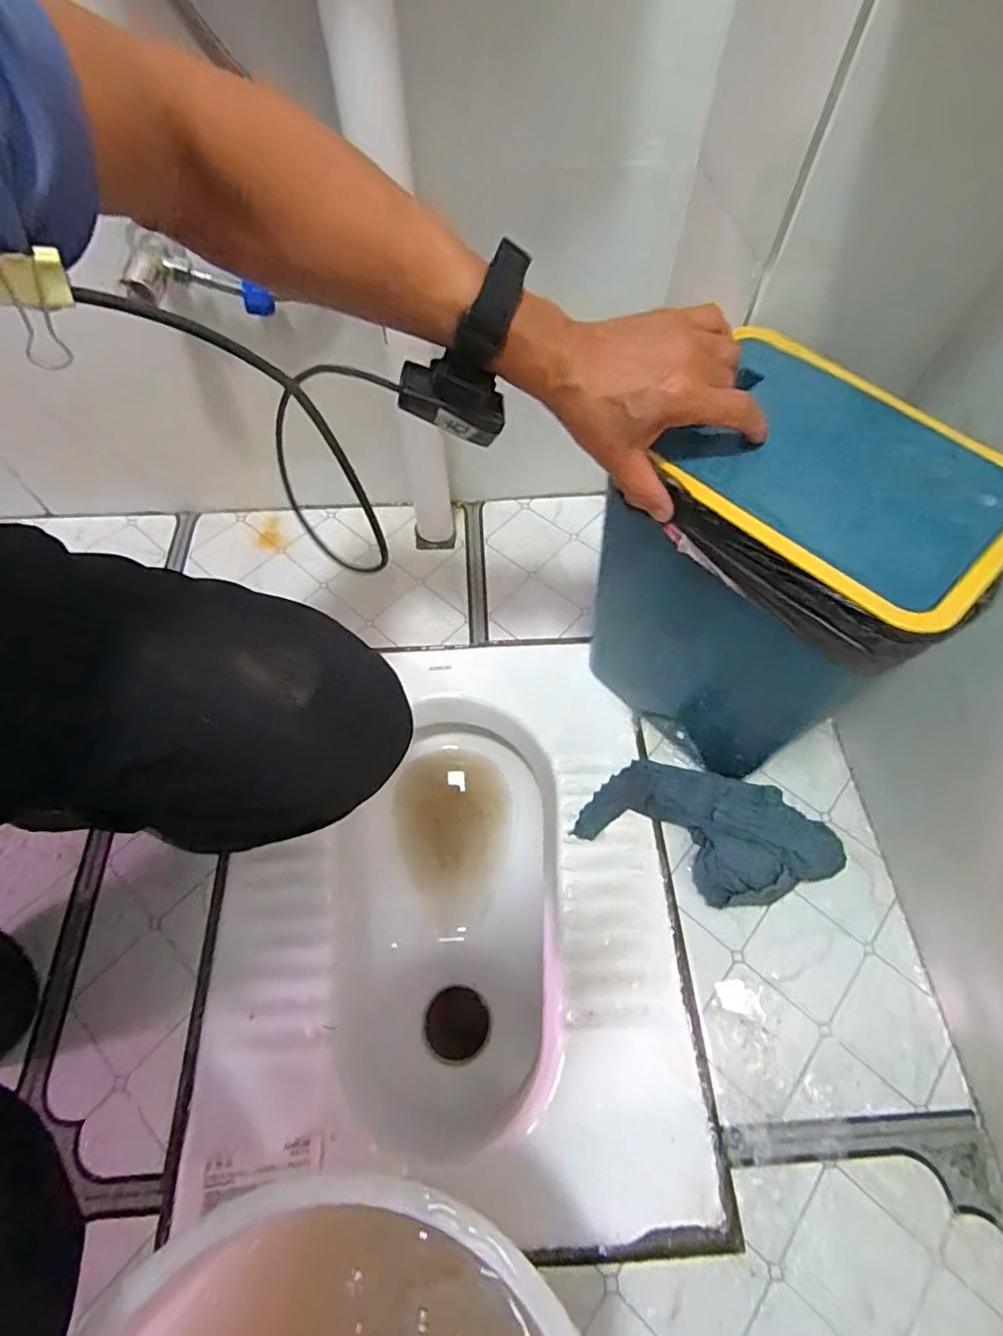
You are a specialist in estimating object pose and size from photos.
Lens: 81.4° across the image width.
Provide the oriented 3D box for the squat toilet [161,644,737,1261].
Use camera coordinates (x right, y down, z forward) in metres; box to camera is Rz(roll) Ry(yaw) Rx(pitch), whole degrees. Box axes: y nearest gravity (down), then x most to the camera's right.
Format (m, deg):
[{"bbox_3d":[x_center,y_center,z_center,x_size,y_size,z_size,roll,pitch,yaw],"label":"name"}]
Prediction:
[{"bbox_3d":[-0.055,0.260,0.664,0.443,0.202,0.546,-2,61,-1],"label":"squat toilet"}]

